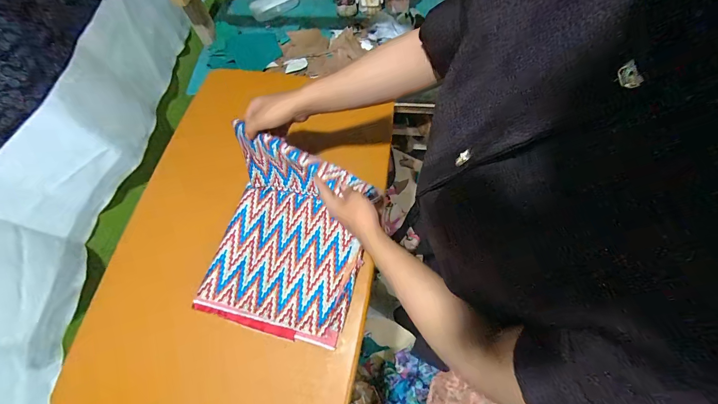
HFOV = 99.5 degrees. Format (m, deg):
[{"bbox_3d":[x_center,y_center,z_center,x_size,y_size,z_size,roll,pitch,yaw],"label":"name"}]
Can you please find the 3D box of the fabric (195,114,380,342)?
[{"bbox_3d":[-0.129,0.060,0.503,0.252,0.155,0.267,12,64,9],"label":"fabric"}]

